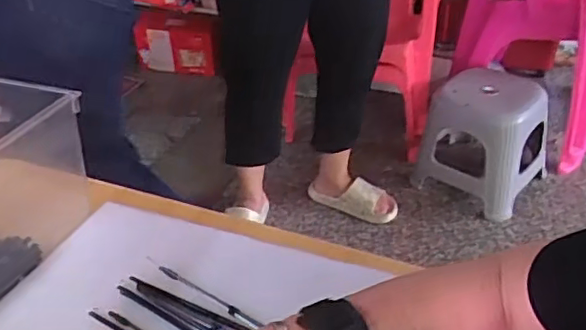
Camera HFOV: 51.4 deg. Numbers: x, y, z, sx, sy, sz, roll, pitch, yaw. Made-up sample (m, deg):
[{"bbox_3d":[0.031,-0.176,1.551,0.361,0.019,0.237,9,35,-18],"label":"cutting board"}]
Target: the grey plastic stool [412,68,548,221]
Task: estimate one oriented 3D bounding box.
[{"bbox_3d":[0.546,-0.074,1.717,0.285,0.308,0.287,25,44,34],"label":"grey plastic stool"}]

